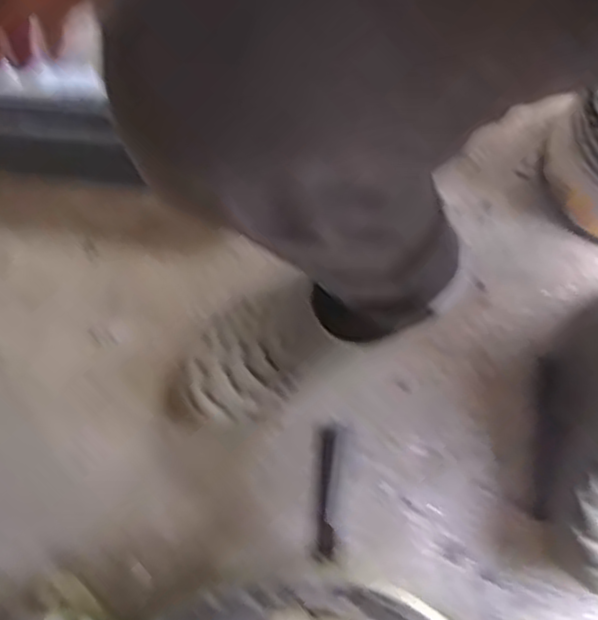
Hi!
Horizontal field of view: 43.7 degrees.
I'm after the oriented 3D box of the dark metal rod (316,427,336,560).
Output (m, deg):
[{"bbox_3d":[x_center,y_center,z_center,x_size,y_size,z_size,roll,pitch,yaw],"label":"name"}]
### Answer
[{"bbox_3d":[0.022,0.150,0.616,0.012,0.014,0.108,3,59,0],"label":"dark metal rod"}]

